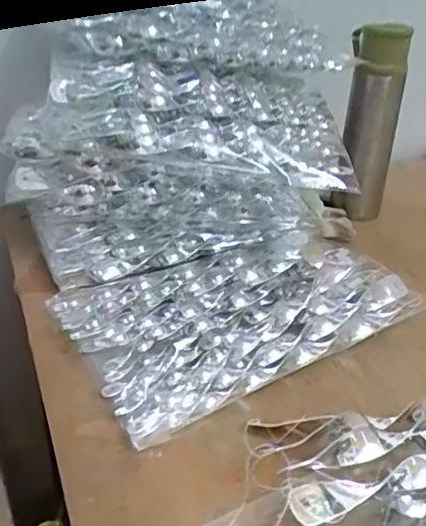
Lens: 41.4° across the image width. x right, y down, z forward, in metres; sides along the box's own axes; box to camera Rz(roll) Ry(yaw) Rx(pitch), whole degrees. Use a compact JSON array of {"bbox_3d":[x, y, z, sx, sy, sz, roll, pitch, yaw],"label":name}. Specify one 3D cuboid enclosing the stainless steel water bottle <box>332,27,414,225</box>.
[{"bbox_3d":[0.199,-0.177,0.724,0.073,0.234,0.070,11,30,12],"label":"stainless steel water bottle"}]

